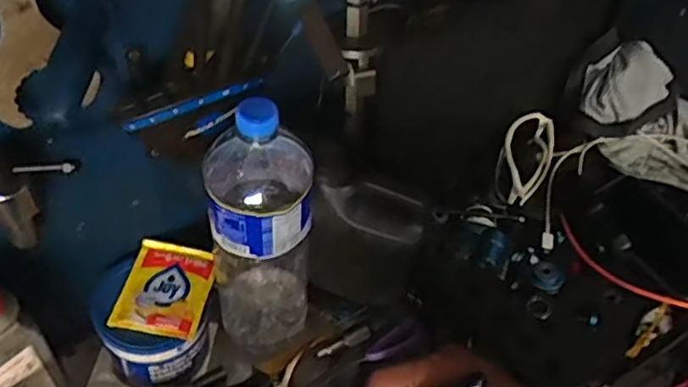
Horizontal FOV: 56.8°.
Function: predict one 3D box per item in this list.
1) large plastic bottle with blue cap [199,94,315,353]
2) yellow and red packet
[{"bbox_3d":[-0.076,0.036,0.579,0.088,0.305,0.092,-2,48,-6],"label":"large plastic bottle with blue cap"},{"bbox_3d":[-0.168,0.089,0.605,0.077,0.013,0.094,8,48,3],"label":"yellow and red packet"}]

